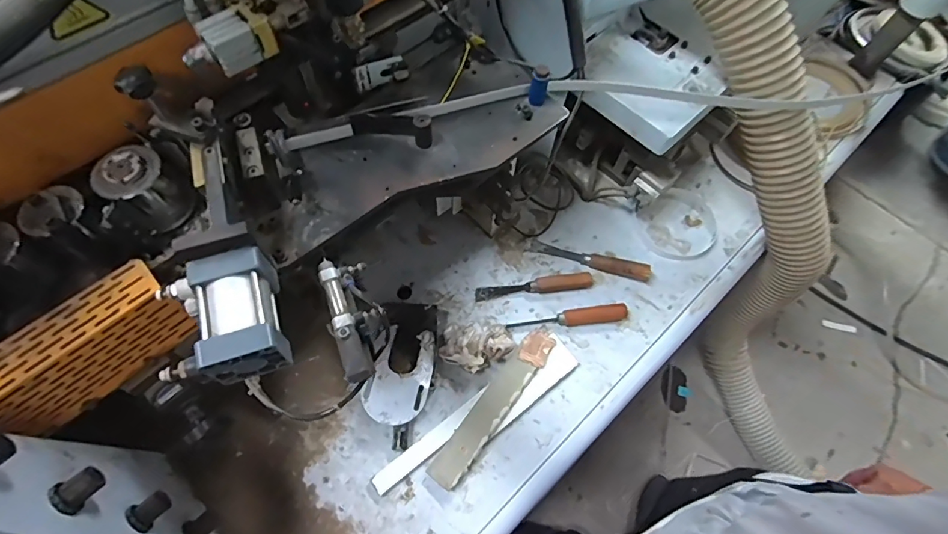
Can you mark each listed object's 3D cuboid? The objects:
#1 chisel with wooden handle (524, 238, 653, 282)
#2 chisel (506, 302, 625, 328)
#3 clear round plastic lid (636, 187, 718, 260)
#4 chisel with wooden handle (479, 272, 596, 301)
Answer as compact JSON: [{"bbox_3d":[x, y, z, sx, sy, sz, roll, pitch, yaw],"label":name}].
[{"bbox_3d":[0.234,-0.017,0.941,0.246,0.039,0.033,17,65,6],"label":"chisel with wooden handle"},{"bbox_3d":[0.179,0.092,0.890,0.225,0.031,0.041,-5,64,-4],"label":"chisel"},{"bbox_3d":[0.442,-0.093,0.996,0.183,0.019,0.149,-37,71,-18],"label":"clear round plastic lid"},{"bbox_3d":[0.122,0.038,0.920,0.234,0.025,0.031,-7,64,-5],"label":"chisel with wooden handle"}]

